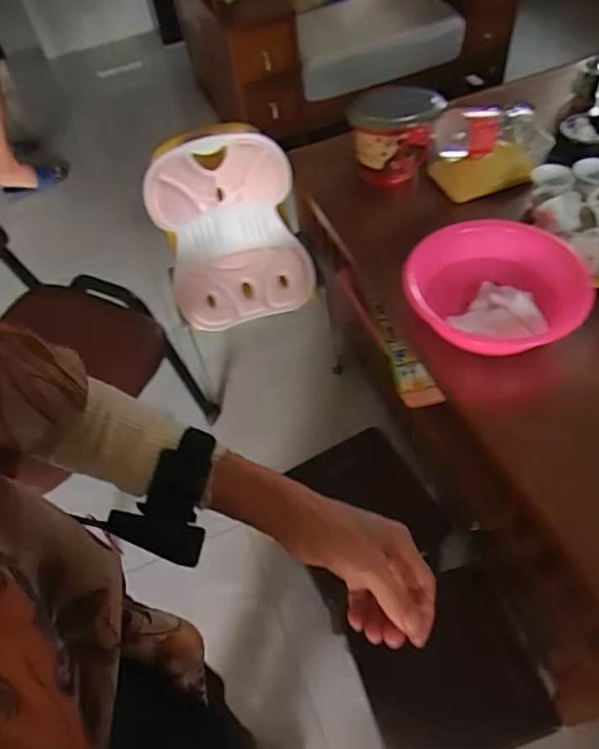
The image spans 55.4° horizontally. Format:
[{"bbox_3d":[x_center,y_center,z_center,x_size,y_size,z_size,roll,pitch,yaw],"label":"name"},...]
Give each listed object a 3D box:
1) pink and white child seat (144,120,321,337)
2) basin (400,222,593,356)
[{"bbox_3d":[-0.167,-0.345,1.377,0.356,0.346,0.381,-11,56,-2],"label":"pink and white child seat"},{"bbox_3d":[0.354,-0.159,1.041,0.284,0.140,0.304,-2,56,3],"label":"basin"}]

